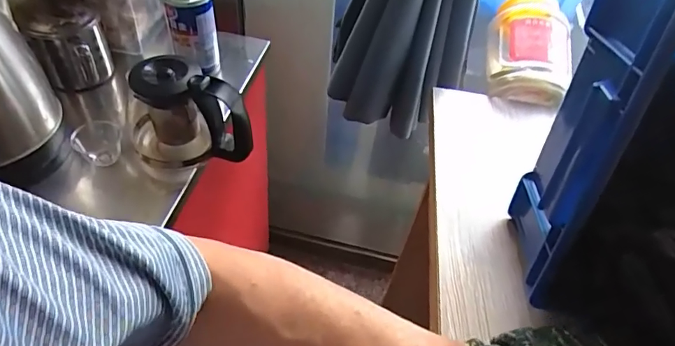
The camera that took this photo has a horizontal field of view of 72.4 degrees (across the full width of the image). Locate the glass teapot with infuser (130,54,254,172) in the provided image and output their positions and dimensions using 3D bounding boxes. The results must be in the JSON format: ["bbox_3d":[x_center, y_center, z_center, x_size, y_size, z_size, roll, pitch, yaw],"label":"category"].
[{"bbox_3d":[-0.177,-0.070,0.549,0.137,0.119,0.084,-6,49,-13],"label":"glass teapot with infuser"}]

